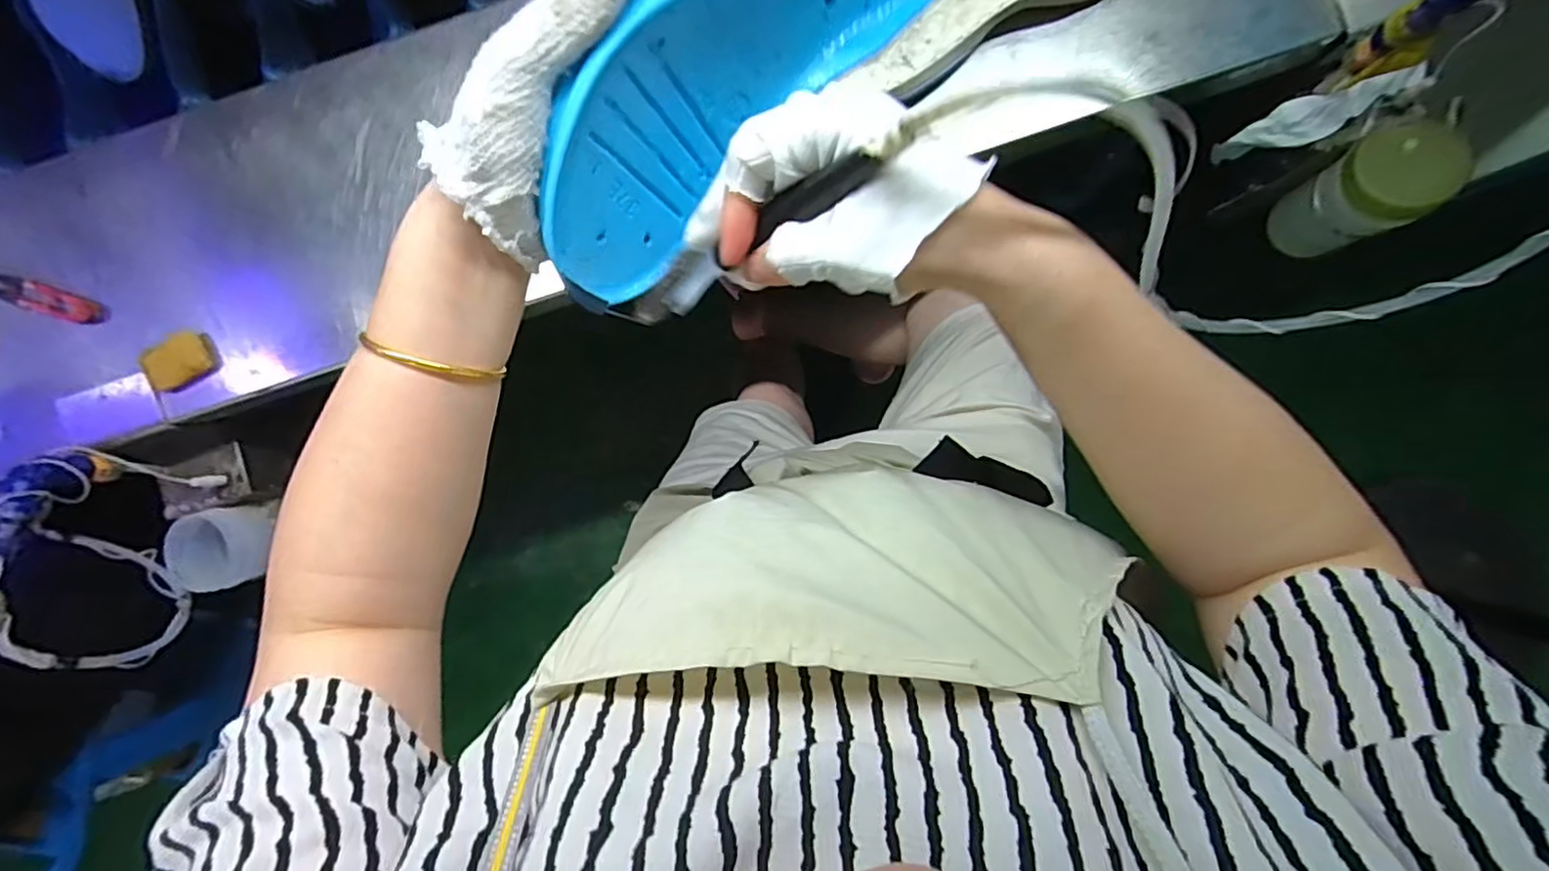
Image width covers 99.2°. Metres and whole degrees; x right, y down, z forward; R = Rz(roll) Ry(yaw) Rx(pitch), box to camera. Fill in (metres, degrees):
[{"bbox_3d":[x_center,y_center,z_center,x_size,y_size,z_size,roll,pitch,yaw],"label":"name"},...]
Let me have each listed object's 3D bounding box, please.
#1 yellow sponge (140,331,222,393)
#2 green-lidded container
[{"bbox_3d":[-0.480,-0.060,0.534,0.055,0.019,0.036,-33,89,2],"label":"yellow sponge"},{"bbox_3d":[0.486,-0.202,0.558,0.063,0.131,0.076,-24,90,2],"label":"green-lidded container"}]

